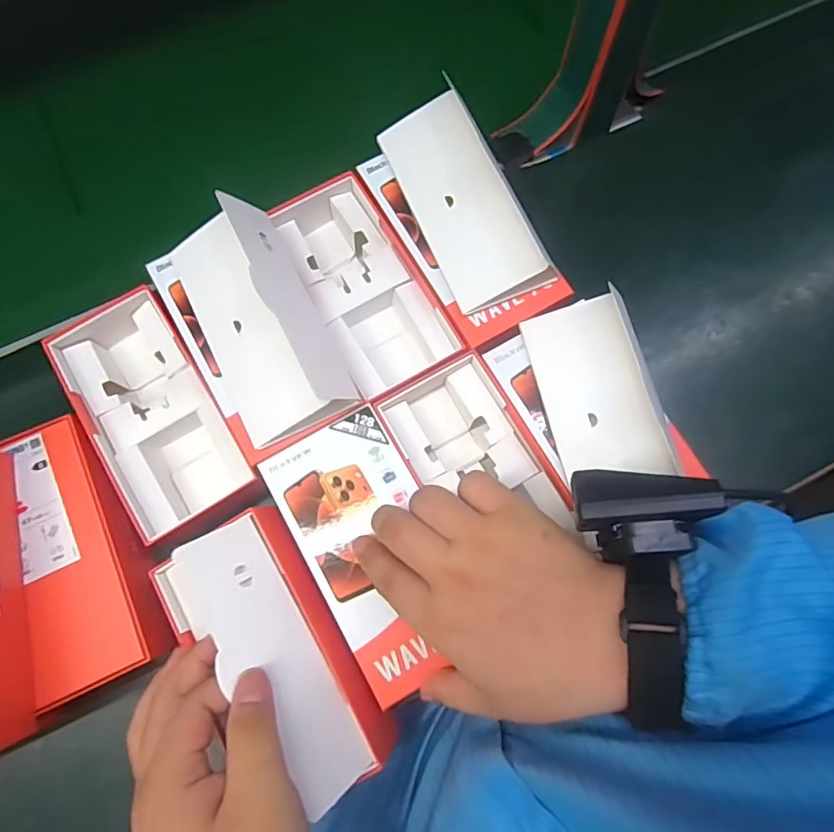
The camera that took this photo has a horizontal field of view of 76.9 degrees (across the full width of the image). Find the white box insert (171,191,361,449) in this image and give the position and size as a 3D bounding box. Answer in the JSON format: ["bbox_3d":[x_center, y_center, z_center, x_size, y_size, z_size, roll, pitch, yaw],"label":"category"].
[{"bbox_3d":[-0.113,-0.067,0.373,0.087,0.067,0.169,-26,75,-7],"label":"white box insert"}]

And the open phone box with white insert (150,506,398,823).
[{"bbox_3d":[-0.087,0.149,0.331,0.082,0.043,0.168,-30,79,-40],"label":"open phone box with white insert"}]

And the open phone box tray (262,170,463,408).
[{"bbox_3d":[-0.043,-0.100,0.422,0.083,0.048,0.185,-28,75,-8],"label":"open phone box tray"}]

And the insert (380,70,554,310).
[{"bbox_3d":[0.037,-0.163,0.385,0.076,0.045,0.165,-23,75,-6],"label":"insert"}]

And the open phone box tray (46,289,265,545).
[{"bbox_3d":[-0.198,-0.006,0.403,0.090,0.058,0.200,-32,76,-9],"label":"open phone box tray"}]

